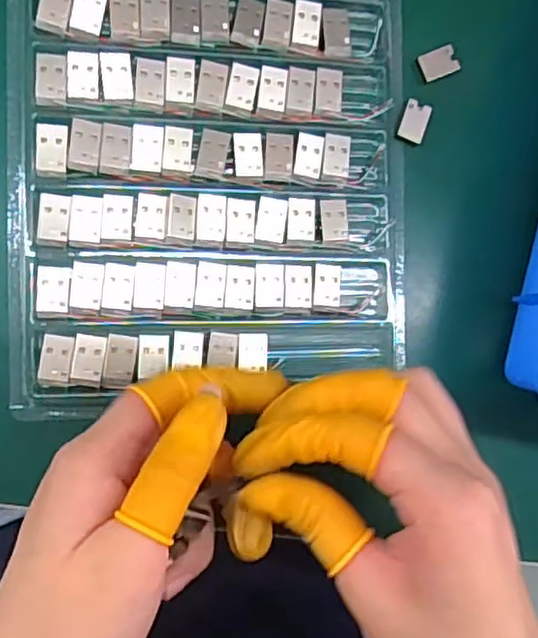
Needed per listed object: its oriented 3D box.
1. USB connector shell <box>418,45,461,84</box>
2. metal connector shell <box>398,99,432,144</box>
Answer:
[{"bbox_3d":[0.077,-0.115,0.298,0.018,0.004,0.013,-23,94,-8],"label":"USB connector shell"},{"bbox_3d":[0.065,-0.088,0.294,0.011,0.005,0.018,23,87,-9],"label":"metal connector shell"}]

